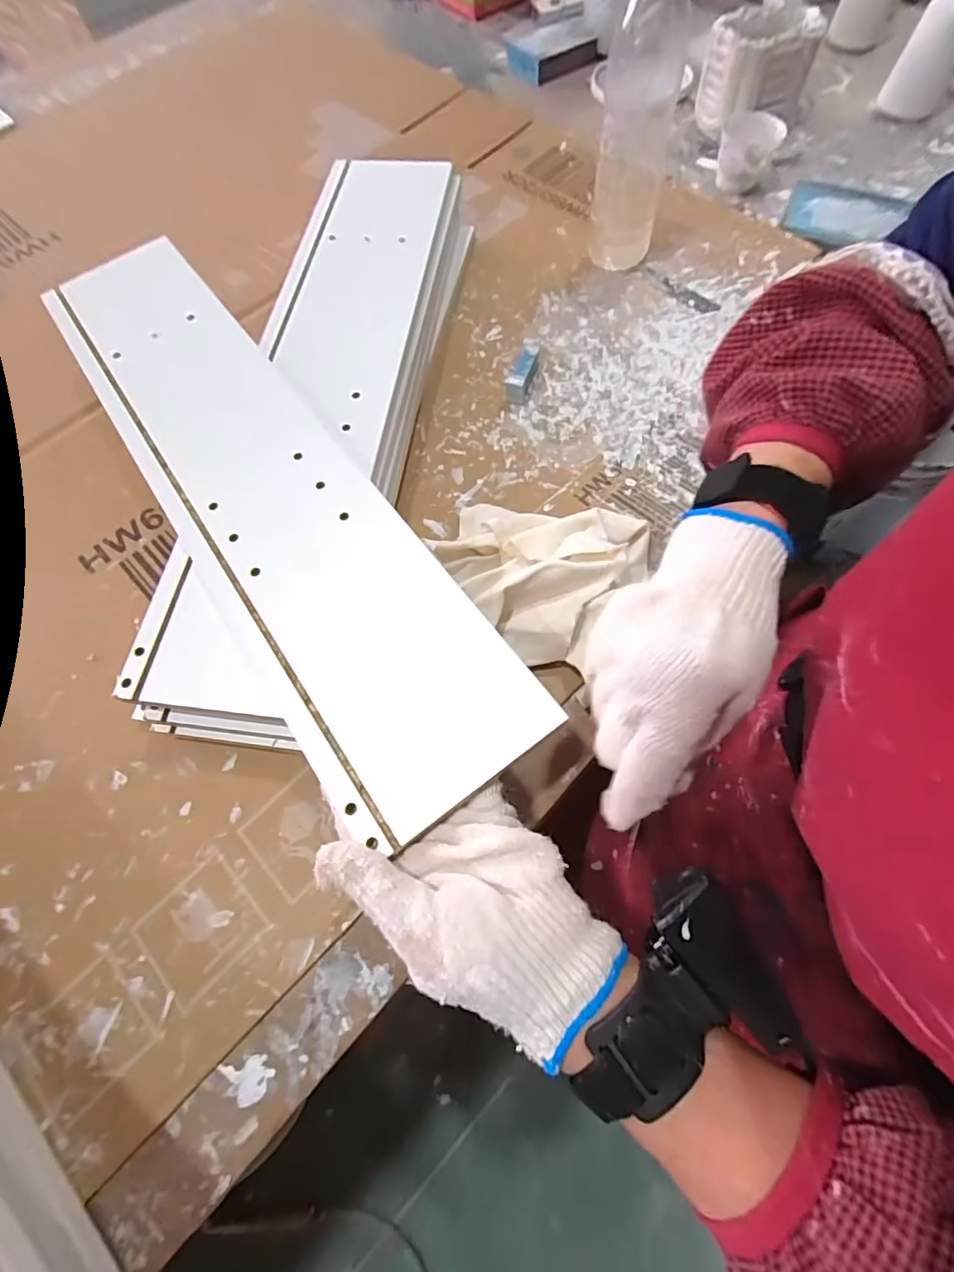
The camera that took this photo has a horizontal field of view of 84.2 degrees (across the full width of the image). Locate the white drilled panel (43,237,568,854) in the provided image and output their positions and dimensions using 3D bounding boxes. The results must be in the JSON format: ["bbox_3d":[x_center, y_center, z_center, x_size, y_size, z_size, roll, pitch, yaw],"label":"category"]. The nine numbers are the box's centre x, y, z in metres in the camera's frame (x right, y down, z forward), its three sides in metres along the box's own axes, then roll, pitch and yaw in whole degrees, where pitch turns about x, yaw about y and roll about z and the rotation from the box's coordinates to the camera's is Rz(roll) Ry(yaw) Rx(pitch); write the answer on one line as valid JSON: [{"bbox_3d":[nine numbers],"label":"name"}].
[{"bbox_3d":[-0.154,-0.114,0.359,0.124,0.018,0.523,-34,69,-11],"label":"white drilled panel"}]

